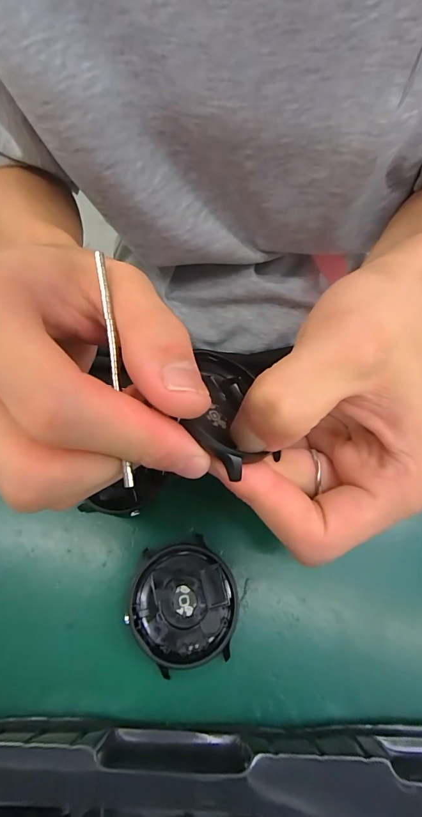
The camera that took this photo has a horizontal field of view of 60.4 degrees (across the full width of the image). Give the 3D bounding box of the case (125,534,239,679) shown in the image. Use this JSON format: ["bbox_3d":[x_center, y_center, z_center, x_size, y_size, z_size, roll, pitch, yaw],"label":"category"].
[{"bbox_3d":[-0.012,0.082,0.155,0.043,0.011,0.046,-16,67,-6],"label":"case"}]

